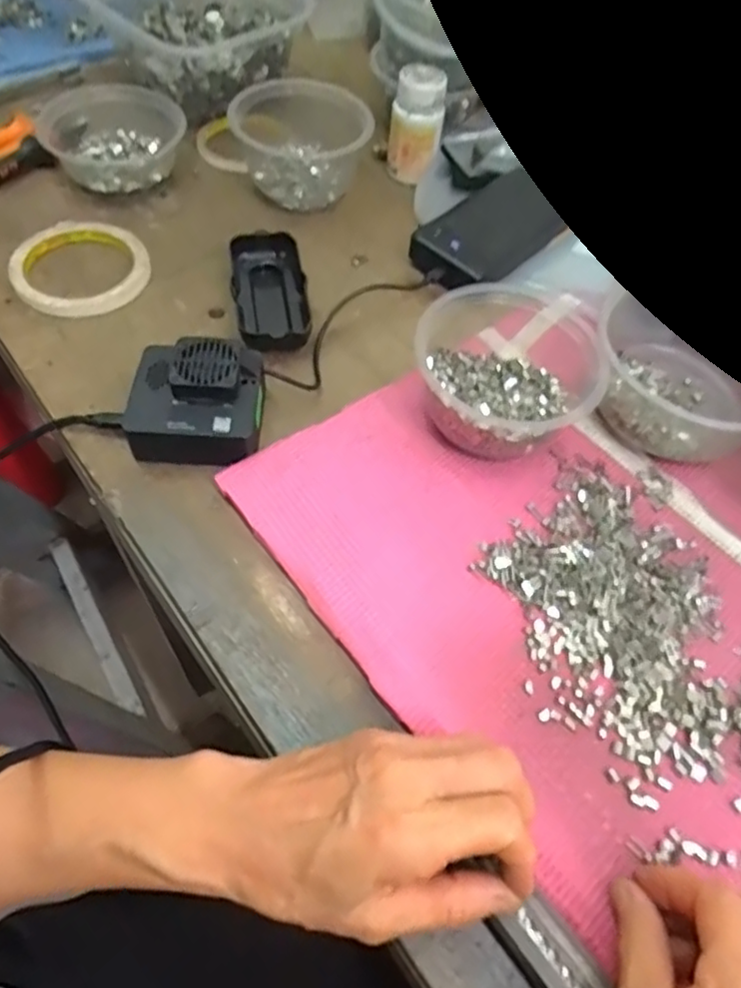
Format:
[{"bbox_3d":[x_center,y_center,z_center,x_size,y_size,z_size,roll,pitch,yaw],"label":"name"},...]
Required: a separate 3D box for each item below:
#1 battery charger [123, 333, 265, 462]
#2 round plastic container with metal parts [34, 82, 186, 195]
[{"bbox_3d":[-0.109,-0.058,0.408,0.079,0.043,0.070,3,58,-3],"label":"battery charger"},{"bbox_3d":[-0.217,-0.305,0.553,0.111,0.042,0.105,-14,60,-13],"label":"round plastic container with metal parts"}]

